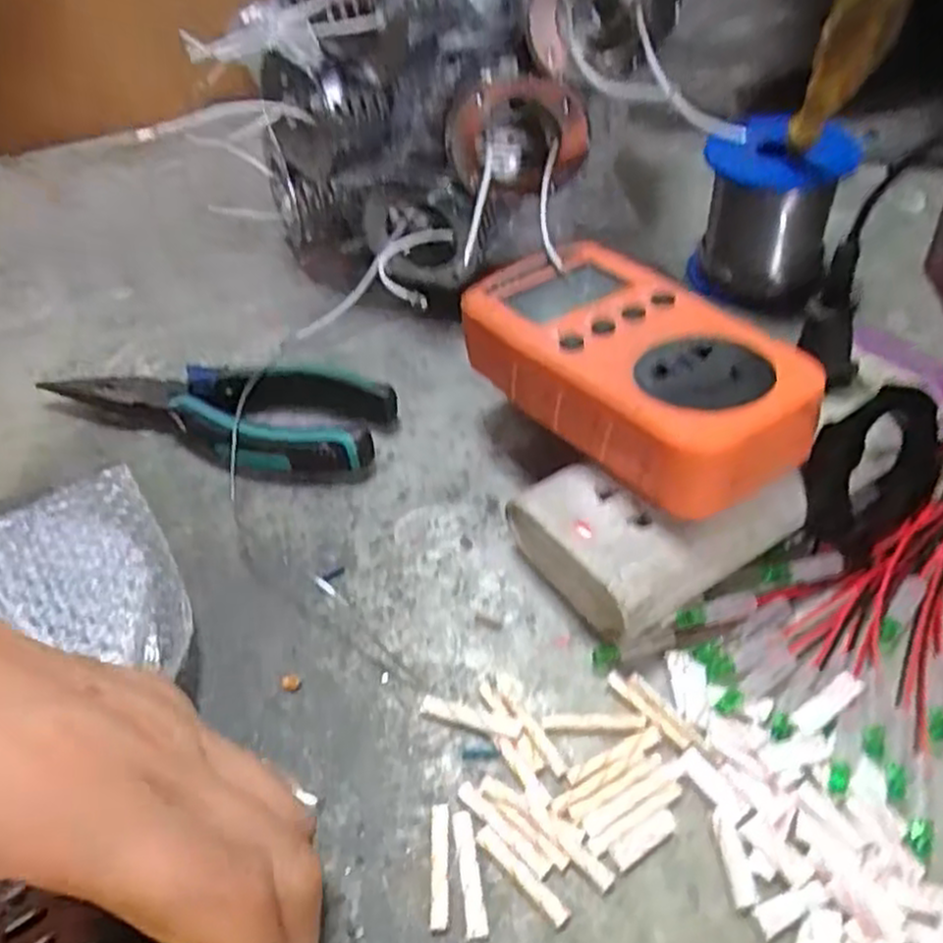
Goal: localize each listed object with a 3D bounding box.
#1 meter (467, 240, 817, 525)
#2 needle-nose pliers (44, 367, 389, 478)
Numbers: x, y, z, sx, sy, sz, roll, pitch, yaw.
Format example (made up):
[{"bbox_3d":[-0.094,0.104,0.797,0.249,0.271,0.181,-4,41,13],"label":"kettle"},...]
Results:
[{"bbox_3d":[0.051,-0.037,0.270,0.068,0.033,0.126,-28,50,-21],"label":"meter"},{"bbox_3d":[-0.108,-0.022,0.326,0.146,0.020,0.048,3,46,8],"label":"needle-nose pliers"}]

